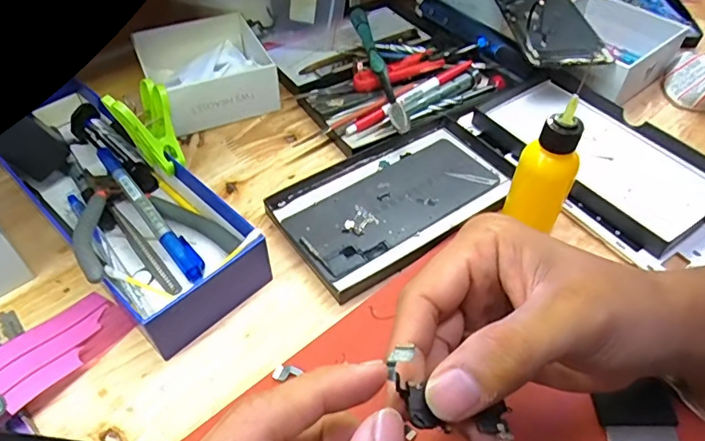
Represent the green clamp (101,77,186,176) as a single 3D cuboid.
[{"bbox_3d":[-0.133,-0.062,0.335,0.035,0.058,0.025,-41,30,-26],"label":"green clamp"}]

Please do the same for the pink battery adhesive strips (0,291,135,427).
[{"bbox_3d":[-0.179,0.077,0.276,0.047,0.017,0.102,30,55,22],"label":"pink battery adhesive strips"}]

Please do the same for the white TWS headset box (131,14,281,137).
[{"bbox_3d":[-0.128,-0.130,0.437,0.104,0.044,0.107,-17,52,-16],"label":"white TWS headset box"}]

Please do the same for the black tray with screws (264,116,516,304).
[{"bbox_3d":[0.030,-0.021,0.370,0.172,0.013,0.107,-28,56,-23],"label":"black tray with screws"}]

